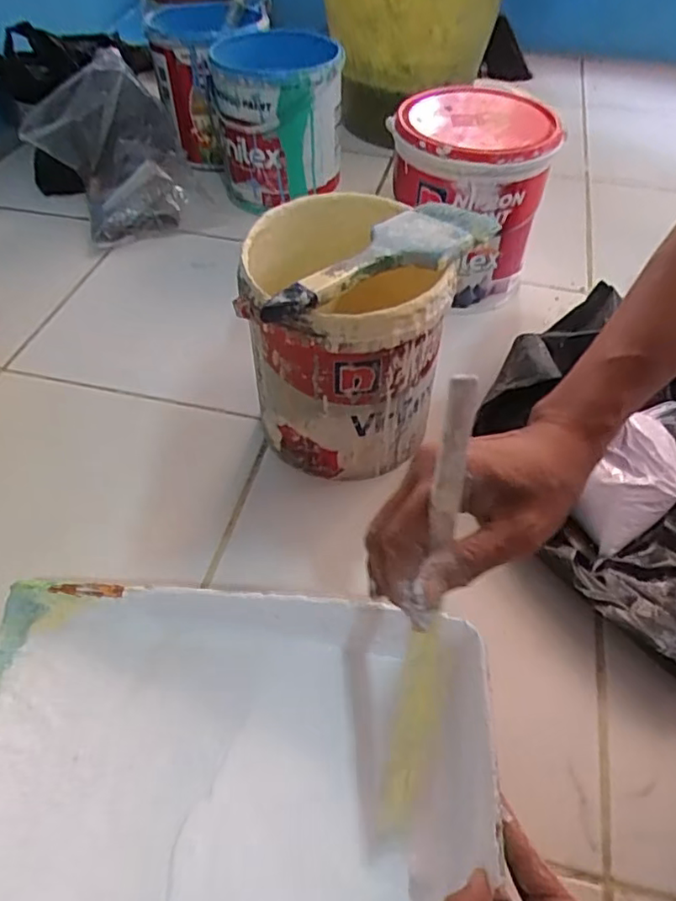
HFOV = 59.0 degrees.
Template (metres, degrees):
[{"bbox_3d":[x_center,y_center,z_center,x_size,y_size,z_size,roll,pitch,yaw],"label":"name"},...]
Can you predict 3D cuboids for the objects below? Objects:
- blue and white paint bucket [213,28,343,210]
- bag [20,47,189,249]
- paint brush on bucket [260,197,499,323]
[{"bbox_3d":[-0.082,-0.465,0.845,0.170,0.175,0.168,-3,51,-4],"label":"blue and white paint bucket"},{"bbox_3d":[-0.317,-0.407,0.812,0.198,0.170,0.193,-12,52,-11],"label":"bag"},{"bbox_3d":[0.027,-0.144,0.444,0.197,0.014,0.071,-30,57,-23],"label":"paint brush on bucket"}]

